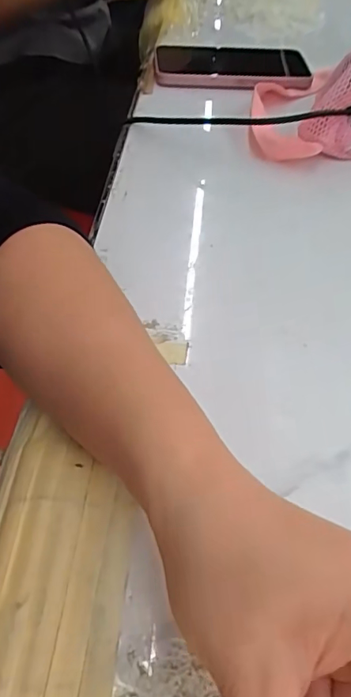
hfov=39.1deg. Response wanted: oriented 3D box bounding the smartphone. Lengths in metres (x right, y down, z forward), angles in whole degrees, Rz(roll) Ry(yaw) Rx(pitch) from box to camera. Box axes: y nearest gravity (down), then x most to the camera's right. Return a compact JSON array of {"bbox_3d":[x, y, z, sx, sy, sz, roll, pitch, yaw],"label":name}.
[{"bbox_3d":[0.059,-0.298,0.521,0.158,0.013,0.085,1,53,-5],"label":"smartphone"}]

